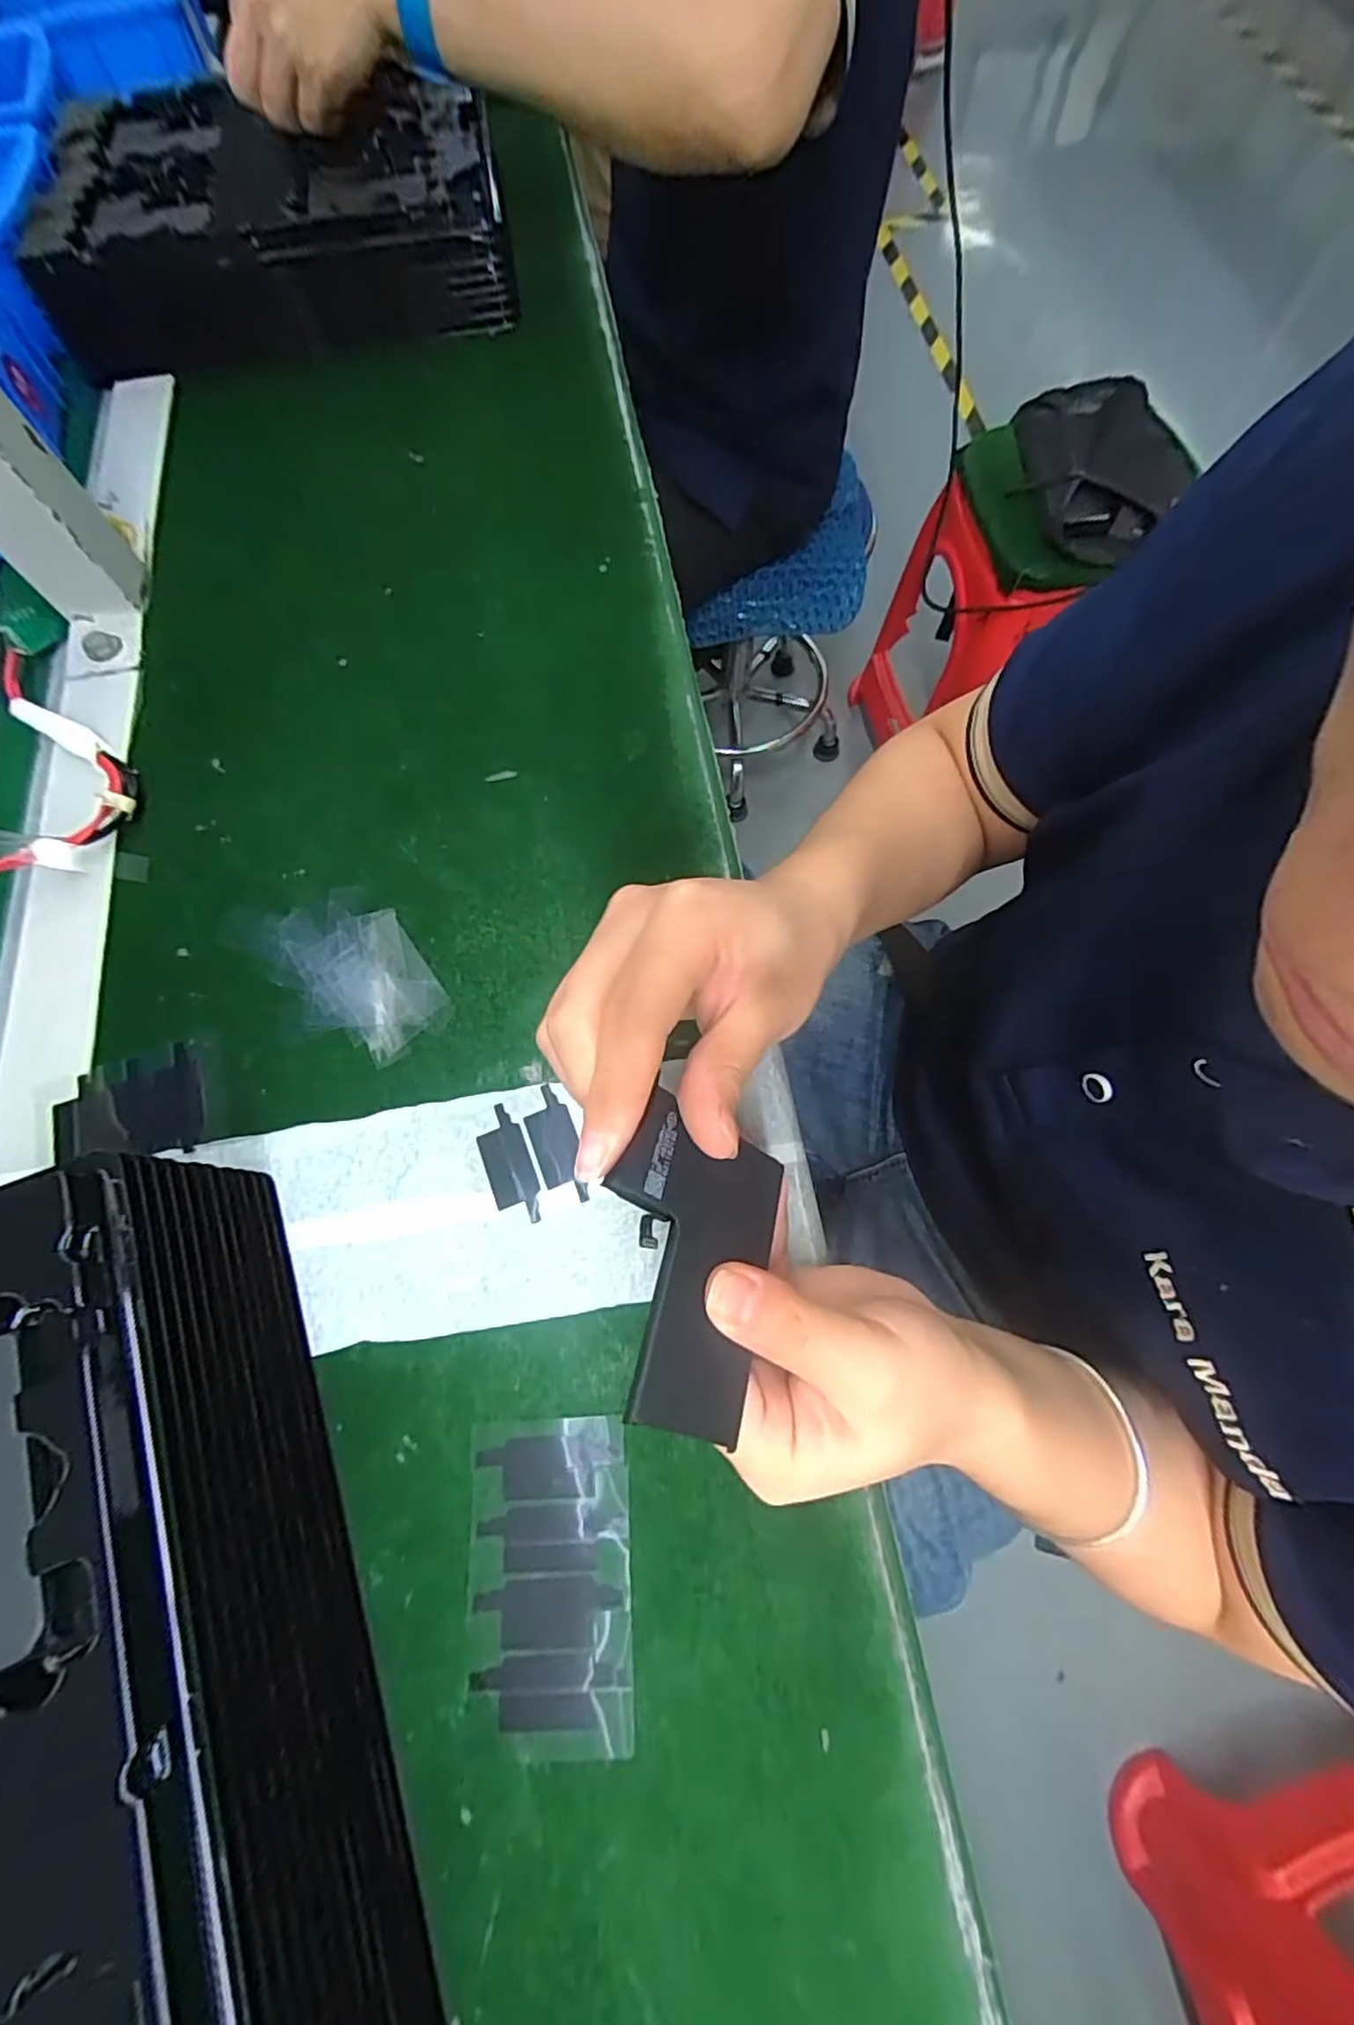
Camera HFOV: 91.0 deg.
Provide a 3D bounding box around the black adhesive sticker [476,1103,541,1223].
[{"bbox_3d":[-0.070,0.063,0.274,0.019,0.004,0.048,-22,72,-6],"label":"black adhesive sticker"}]

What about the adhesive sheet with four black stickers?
[{"bbox_3d":[-0.044,0.193,0.228,0.055,0.004,0.094,-4,71,0],"label":"adhesive sheet with four black stickers"}]

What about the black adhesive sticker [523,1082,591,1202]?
[{"bbox_3d":[-0.050,0.055,0.276,0.018,0.004,0.049,-23,72,-7],"label":"black adhesive sticker"}]

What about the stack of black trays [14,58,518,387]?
[{"bbox_3d":[-0.262,-0.534,0.450,0.284,0.074,0.180,-6,71,-1],"label":"stack of black trays"}]

